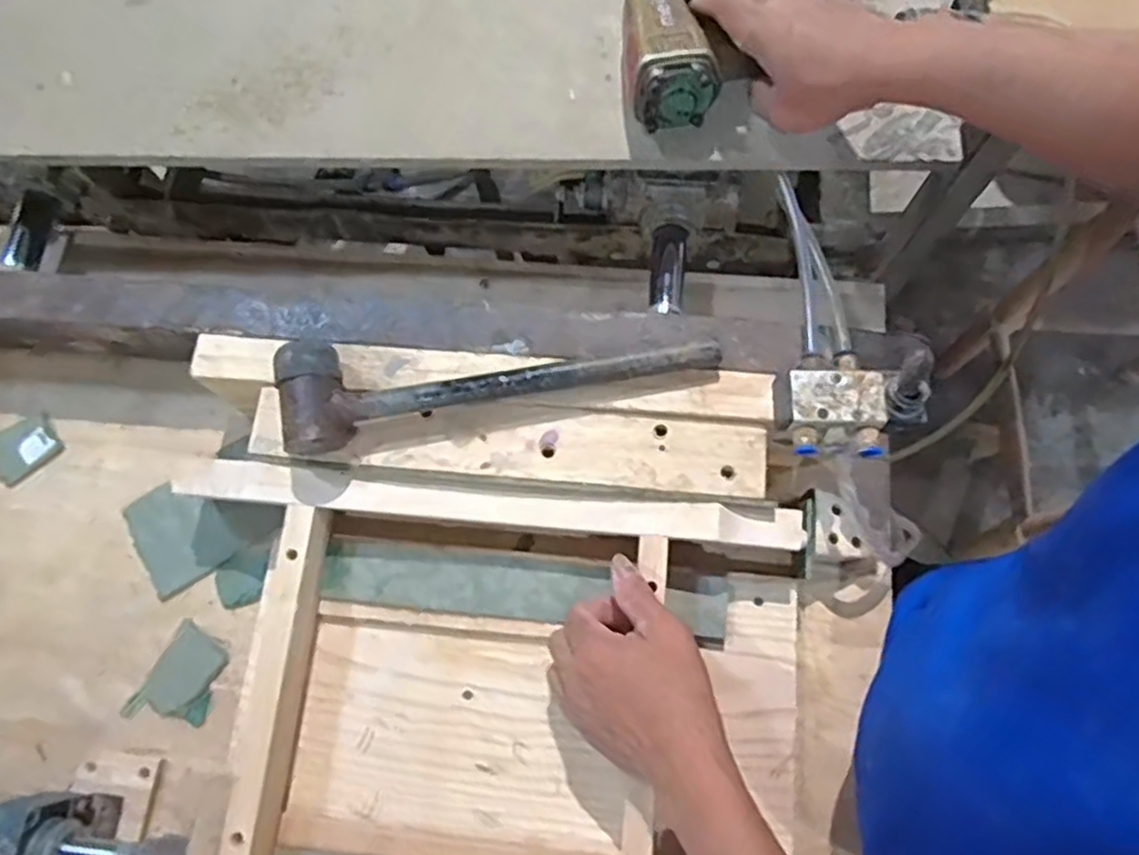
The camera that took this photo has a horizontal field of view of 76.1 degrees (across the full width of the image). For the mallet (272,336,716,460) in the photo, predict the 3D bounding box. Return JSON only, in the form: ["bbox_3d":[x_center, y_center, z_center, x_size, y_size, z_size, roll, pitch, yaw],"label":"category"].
[{"bbox_3d":[-0.048,-0.043,0.554,0.335,0.053,0.076,-9,72,0],"label":"mallet"}]

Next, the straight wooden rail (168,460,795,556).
[{"bbox_3d":[-0.064,0.058,0.557,0.477,0.022,0.030,5,72,4],"label":"straight wooden rail"}]

